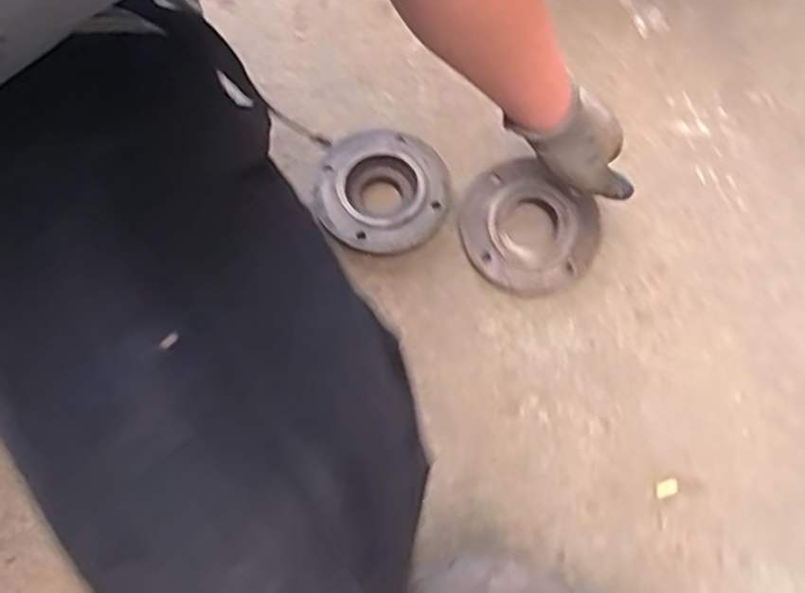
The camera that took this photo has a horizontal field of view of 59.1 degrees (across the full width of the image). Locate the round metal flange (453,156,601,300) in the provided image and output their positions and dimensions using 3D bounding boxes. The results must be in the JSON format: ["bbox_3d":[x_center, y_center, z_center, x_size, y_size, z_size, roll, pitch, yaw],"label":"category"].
[{"bbox_3d":[0.137,-0.074,0.789,0.154,0.045,0.132,33,71,10],"label":"round metal flange"}]

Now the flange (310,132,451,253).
[{"bbox_3d":[-0.023,-0.122,0.807,0.147,0.040,0.155,1,69,-2],"label":"flange"}]

